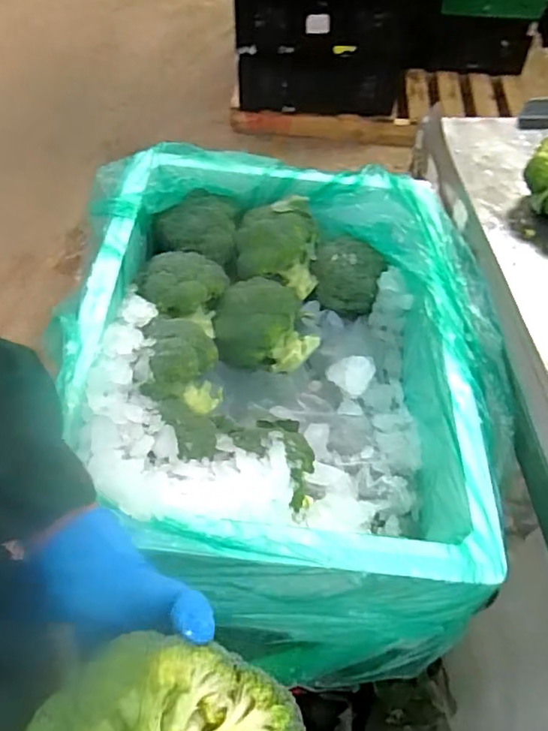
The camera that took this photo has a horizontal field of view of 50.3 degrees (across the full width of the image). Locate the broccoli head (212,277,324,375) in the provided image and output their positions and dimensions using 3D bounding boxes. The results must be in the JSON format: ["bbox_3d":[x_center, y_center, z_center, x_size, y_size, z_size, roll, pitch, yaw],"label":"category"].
[{"bbox_3d":[-0.011,-0.047,0.767,0.130,0.098,0.095,-6,54,-6],"label":"broccoli head"}]

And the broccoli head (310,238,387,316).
[{"bbox_3d":[0.100,-0.123,0.815,0.093,0.095,0.072,2,53,0],"label":"broccoli head"}]

